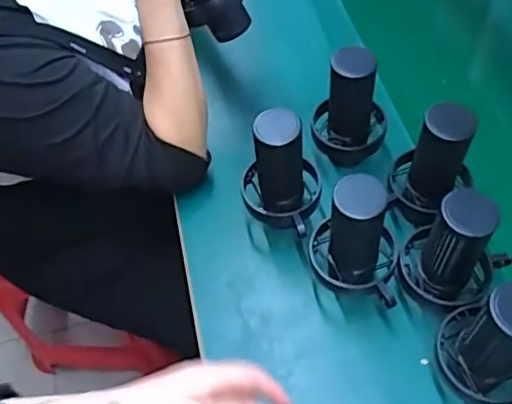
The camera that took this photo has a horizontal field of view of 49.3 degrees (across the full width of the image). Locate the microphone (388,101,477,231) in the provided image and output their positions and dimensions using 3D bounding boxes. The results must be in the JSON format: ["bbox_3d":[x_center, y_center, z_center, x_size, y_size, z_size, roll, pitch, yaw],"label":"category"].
[{"bbox_3d":[0.199,-0.042,0.636,0.089,0.148,0.087,14,57,15],"label":"microphone"}]

